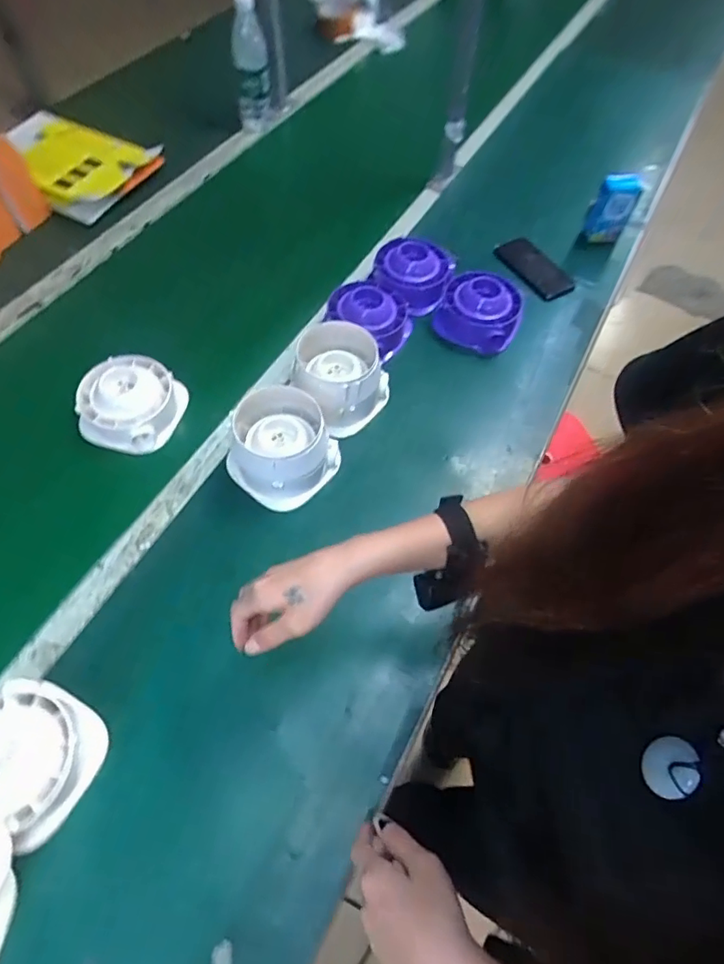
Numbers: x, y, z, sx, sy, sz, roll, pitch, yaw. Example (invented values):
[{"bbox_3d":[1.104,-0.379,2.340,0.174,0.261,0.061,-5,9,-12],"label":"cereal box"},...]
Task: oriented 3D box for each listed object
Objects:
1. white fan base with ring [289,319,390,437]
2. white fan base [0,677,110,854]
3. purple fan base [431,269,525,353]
[{"bbox_3d":[-0.029,-0.153,0.761,0.138,0.087,0.137,9,61,1],"label":"white fan base with ring"},{"bbox_3d":[-0.339,0.276,0.524,0.142,0.061,0.119,32,64,13],"label":"white fan base"},{"bbox_3d":[0.197,-0.291,0.865,0.130,0.062,0.132,20,62,7],"label":"purple fan base"}]

